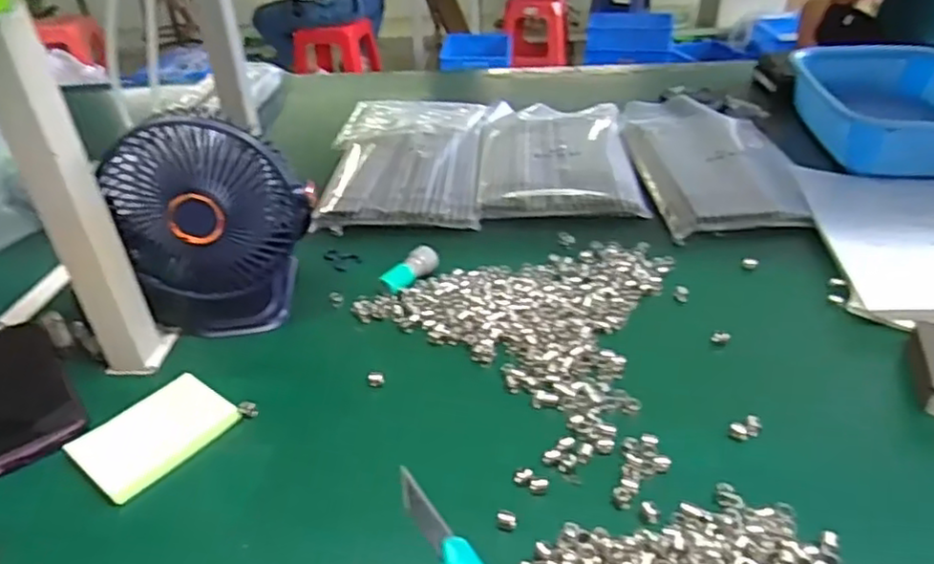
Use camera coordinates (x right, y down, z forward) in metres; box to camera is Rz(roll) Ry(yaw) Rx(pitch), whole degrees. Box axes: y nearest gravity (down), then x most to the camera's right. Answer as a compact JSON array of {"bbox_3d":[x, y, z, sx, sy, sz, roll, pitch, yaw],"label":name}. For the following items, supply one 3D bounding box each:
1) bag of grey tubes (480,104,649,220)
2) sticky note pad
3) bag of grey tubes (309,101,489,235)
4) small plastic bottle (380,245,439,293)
[{"bbox_3d":[0.113,-0.168,0.853,0.183,0.018,0.320,-1,33,5],"label":"bag of grey tubes"},{"bbox_3d":[-0.218,0.105,0.465,0.064,0.015,0.094,22,41,34],"label":"sticky note pad"},{"bbox_3d":[-0.077,-0.163,0.839,0.192,0.034,0.329,-1,33,5],"label":"bag of grey tubes"},{"bbox_3d":[-0.053,-0.012,0.614,0.022,0.020,0.059,21,41,33],"label":"small plastic bottle"}]

